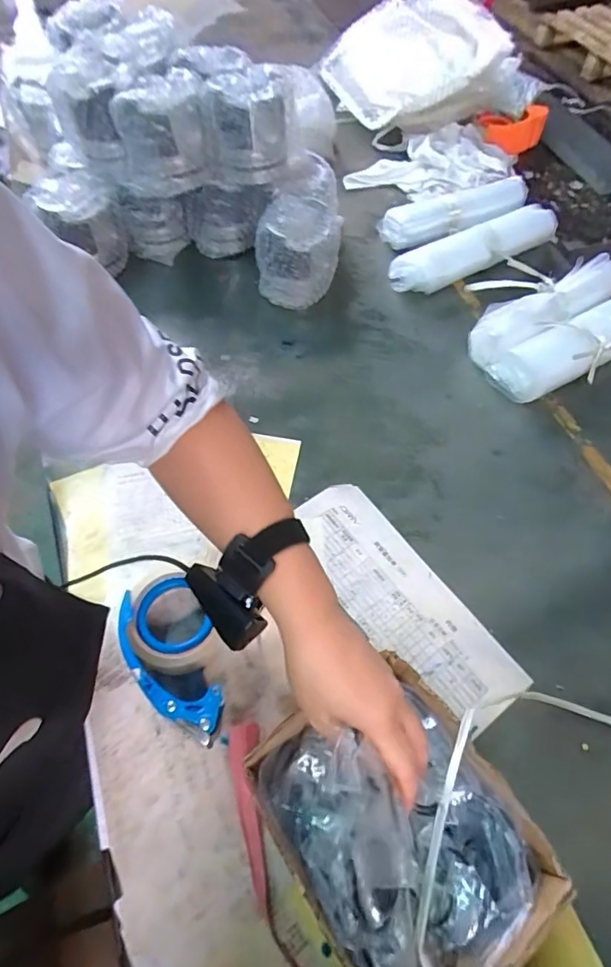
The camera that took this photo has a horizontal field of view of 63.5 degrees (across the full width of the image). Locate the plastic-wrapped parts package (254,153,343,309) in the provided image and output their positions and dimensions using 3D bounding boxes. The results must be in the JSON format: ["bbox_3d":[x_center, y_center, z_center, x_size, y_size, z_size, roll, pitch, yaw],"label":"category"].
[{"bbox_3d":[-0.010,-0.386,0.763,0.123,0.112,0.209,5,60,2],"label":"plastic-wrapped parts package"}]

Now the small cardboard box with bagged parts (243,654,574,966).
[{"bbox_3d":[0.066,0.269,0.387,0.167,0.087,0.197,-30,64,-17],"label":"small cardboard box with bagged parts"}]

